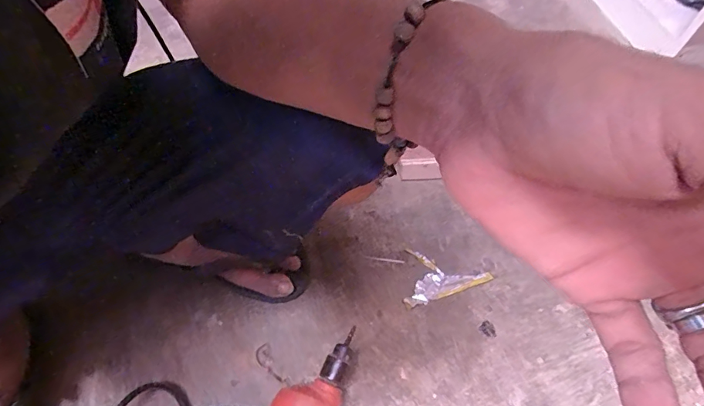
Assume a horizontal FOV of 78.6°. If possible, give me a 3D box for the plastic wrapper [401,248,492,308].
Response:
[{"bbox_3d":[0.134,0.102,0.662,0.136,0.008,0.085,-14,59,-11],"label":"plastic wrapper"}]

